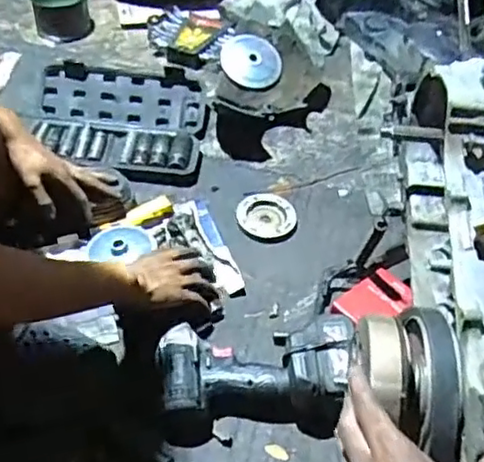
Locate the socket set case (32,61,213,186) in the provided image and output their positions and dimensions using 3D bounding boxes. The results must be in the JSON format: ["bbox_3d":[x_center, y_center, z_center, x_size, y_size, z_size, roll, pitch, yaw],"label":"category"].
[{"bbox_3d":[-0.208,-0.185,1.077,0.296,0.059,0.209,10,50,3],"label":"socket set case"}]

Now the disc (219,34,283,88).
[{"bbox_3d":[0.016,-0.312,1.162,0.106,0.014,0.120,-7,65,-6],"label":"disc"}]

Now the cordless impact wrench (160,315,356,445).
[{"bbox_3d":[0.012,0.176,0.779,0.225,0.080,0.130,-3,49,-7],"label":"cordless impact wrench"}]

